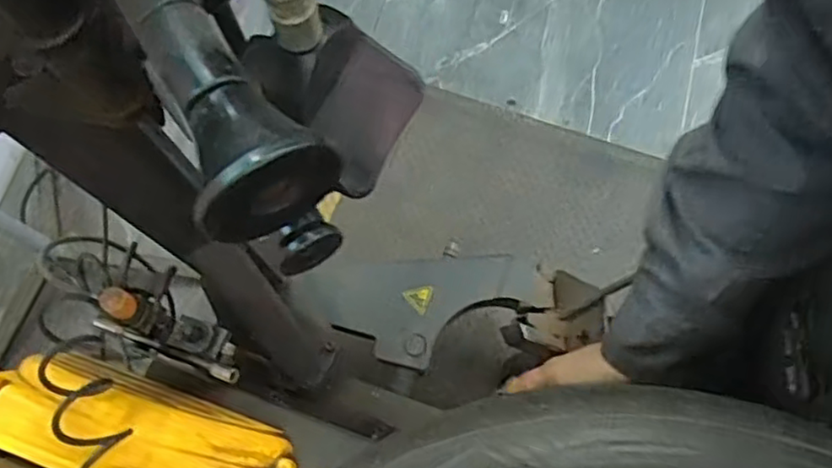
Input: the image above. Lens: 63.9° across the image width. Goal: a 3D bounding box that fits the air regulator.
[{"bbox_3d":[-0.302,0.110,0.811,0.148,0.074,0.049,22,73,10],"label":"air regulator"}]

